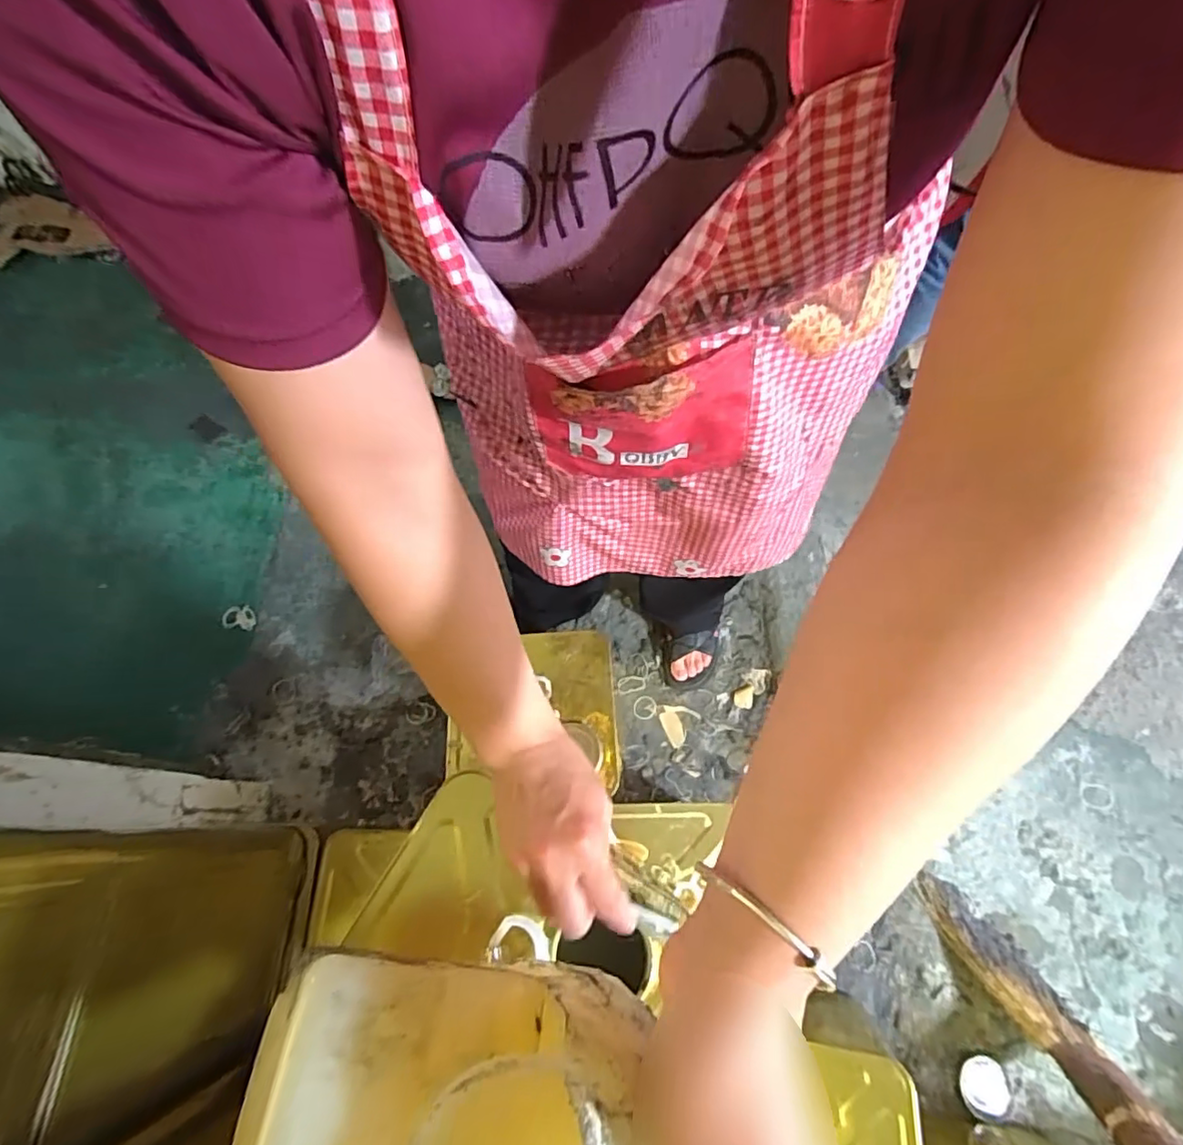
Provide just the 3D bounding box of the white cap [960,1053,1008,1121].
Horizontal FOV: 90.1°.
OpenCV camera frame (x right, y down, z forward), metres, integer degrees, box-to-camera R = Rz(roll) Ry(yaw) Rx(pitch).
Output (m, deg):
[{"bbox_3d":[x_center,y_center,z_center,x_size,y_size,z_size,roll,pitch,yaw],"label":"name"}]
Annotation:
[{"bbox_3d":[0.610,0.798,0.916,0.070,0.017,0.077,-1,68,1],"label":"white cap"}]

